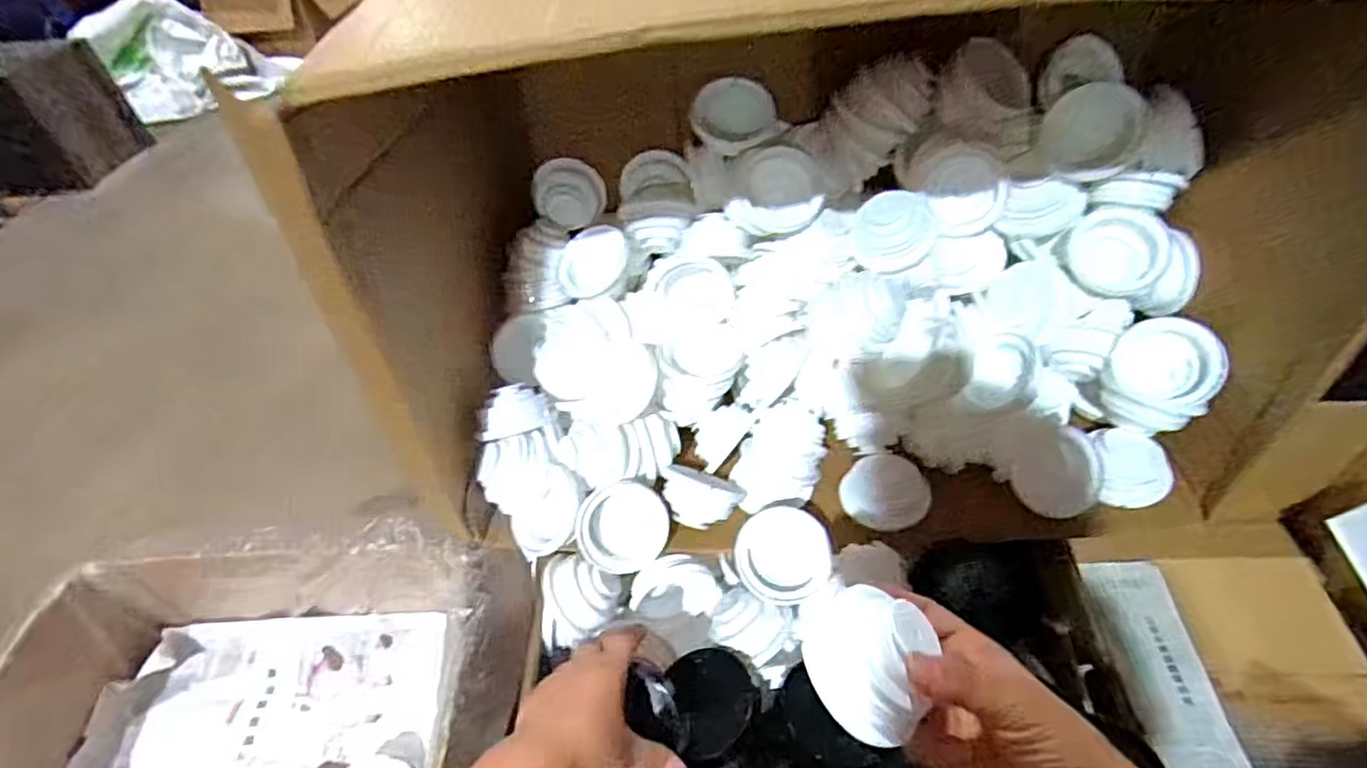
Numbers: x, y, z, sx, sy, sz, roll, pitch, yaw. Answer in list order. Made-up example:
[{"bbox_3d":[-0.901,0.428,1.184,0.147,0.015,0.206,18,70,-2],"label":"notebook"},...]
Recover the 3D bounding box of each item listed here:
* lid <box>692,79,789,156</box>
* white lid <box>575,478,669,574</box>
[{"bbox_3d":[0.053,-0.273,0.655,0.083,0.068,0.014,-17,23,12],"label":"lid"},{"bbox_3d":[-0.057,0.135,0.615,0.084,0.025,0.082,2,78,-10],"label":"white lid"}]

